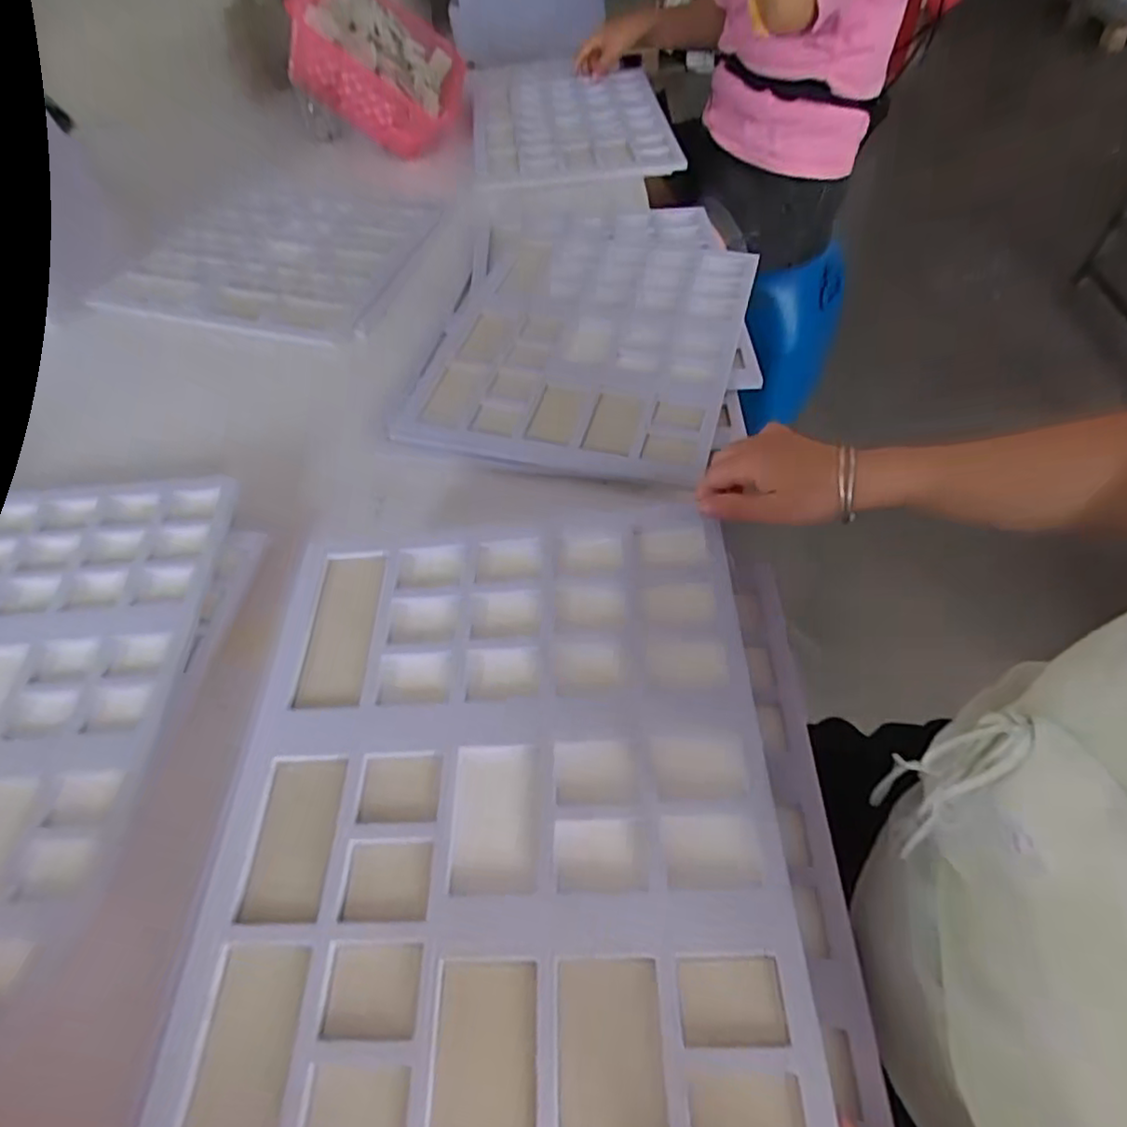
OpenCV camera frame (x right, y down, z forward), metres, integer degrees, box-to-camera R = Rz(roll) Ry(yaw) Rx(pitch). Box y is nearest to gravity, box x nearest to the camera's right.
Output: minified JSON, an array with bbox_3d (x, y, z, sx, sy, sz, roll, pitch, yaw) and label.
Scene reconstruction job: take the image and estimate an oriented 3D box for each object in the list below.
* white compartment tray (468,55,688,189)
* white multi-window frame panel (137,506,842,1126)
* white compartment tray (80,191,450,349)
[{"bbox_3d":[0.006,-0.865,1.219,0.361,0.048,0.520,-6,59,-2],"label":"white compartment tray"},{"bbox_3d":[-0.048,0.141,0.422,0.348,0.015,0.421,-3,54,2],"label":"white multi-window frame panel"},{"bbox_3d":[-0.440,-0.472,0.987,0.445,0.036,0.353,12,56,13],"label":"white compartment tray"}]

